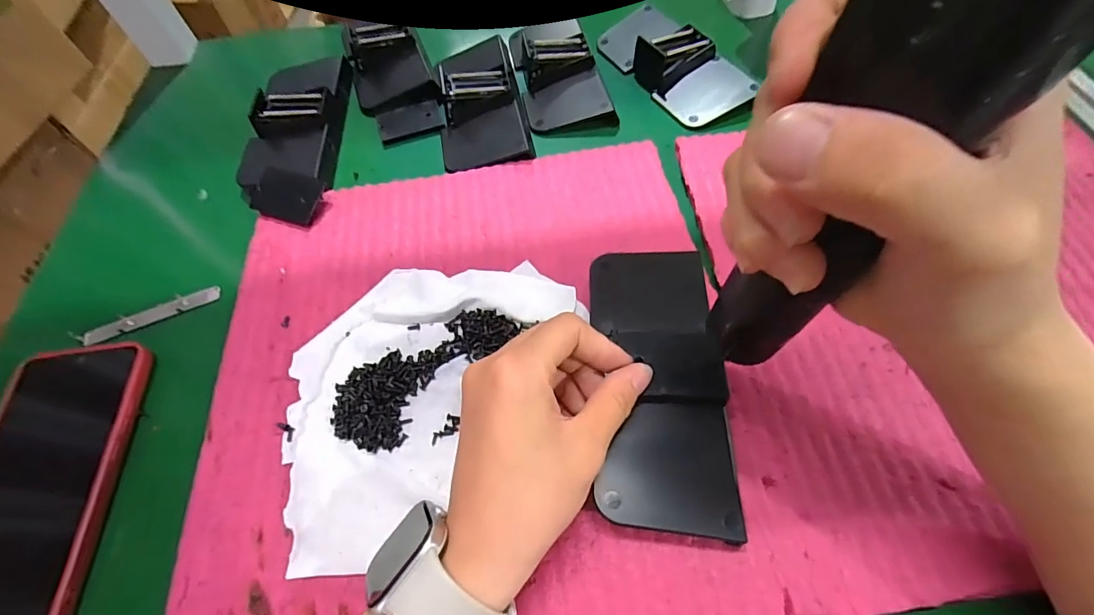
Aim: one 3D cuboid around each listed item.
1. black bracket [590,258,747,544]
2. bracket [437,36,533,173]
[{"bbox_3d":[0.060,0.036,0.258,0.067,0.013,0.156,-2,64,2],"label":"black bracket"},{"bbox_3d":[-0.060,-0.183,0.416,0.072,0.025,0.152,-11,59,-4],"label":"bracket"}]

